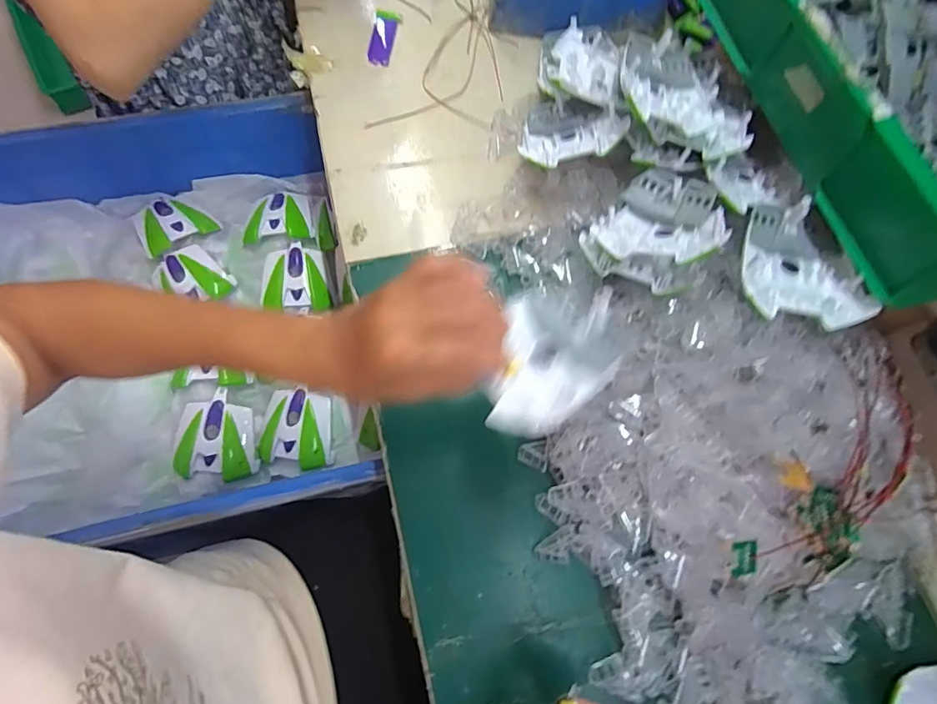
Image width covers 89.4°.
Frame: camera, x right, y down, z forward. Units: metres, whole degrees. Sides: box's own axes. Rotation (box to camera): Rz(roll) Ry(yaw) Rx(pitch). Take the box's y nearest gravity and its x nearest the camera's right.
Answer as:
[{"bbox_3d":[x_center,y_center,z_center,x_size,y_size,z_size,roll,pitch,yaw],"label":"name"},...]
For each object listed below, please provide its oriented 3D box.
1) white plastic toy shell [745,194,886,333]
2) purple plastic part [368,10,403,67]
[{"bbox_3d":[0.265,-0.073,0.390,0.088,0.024,0.115,-6,71,-5],"label":"white plastic toy shell"},{"bbox_3d":[-0.097,-0.365,0.549,0.029,0.006,0.079,5,71,0],"label":"purple plastic part"}]

